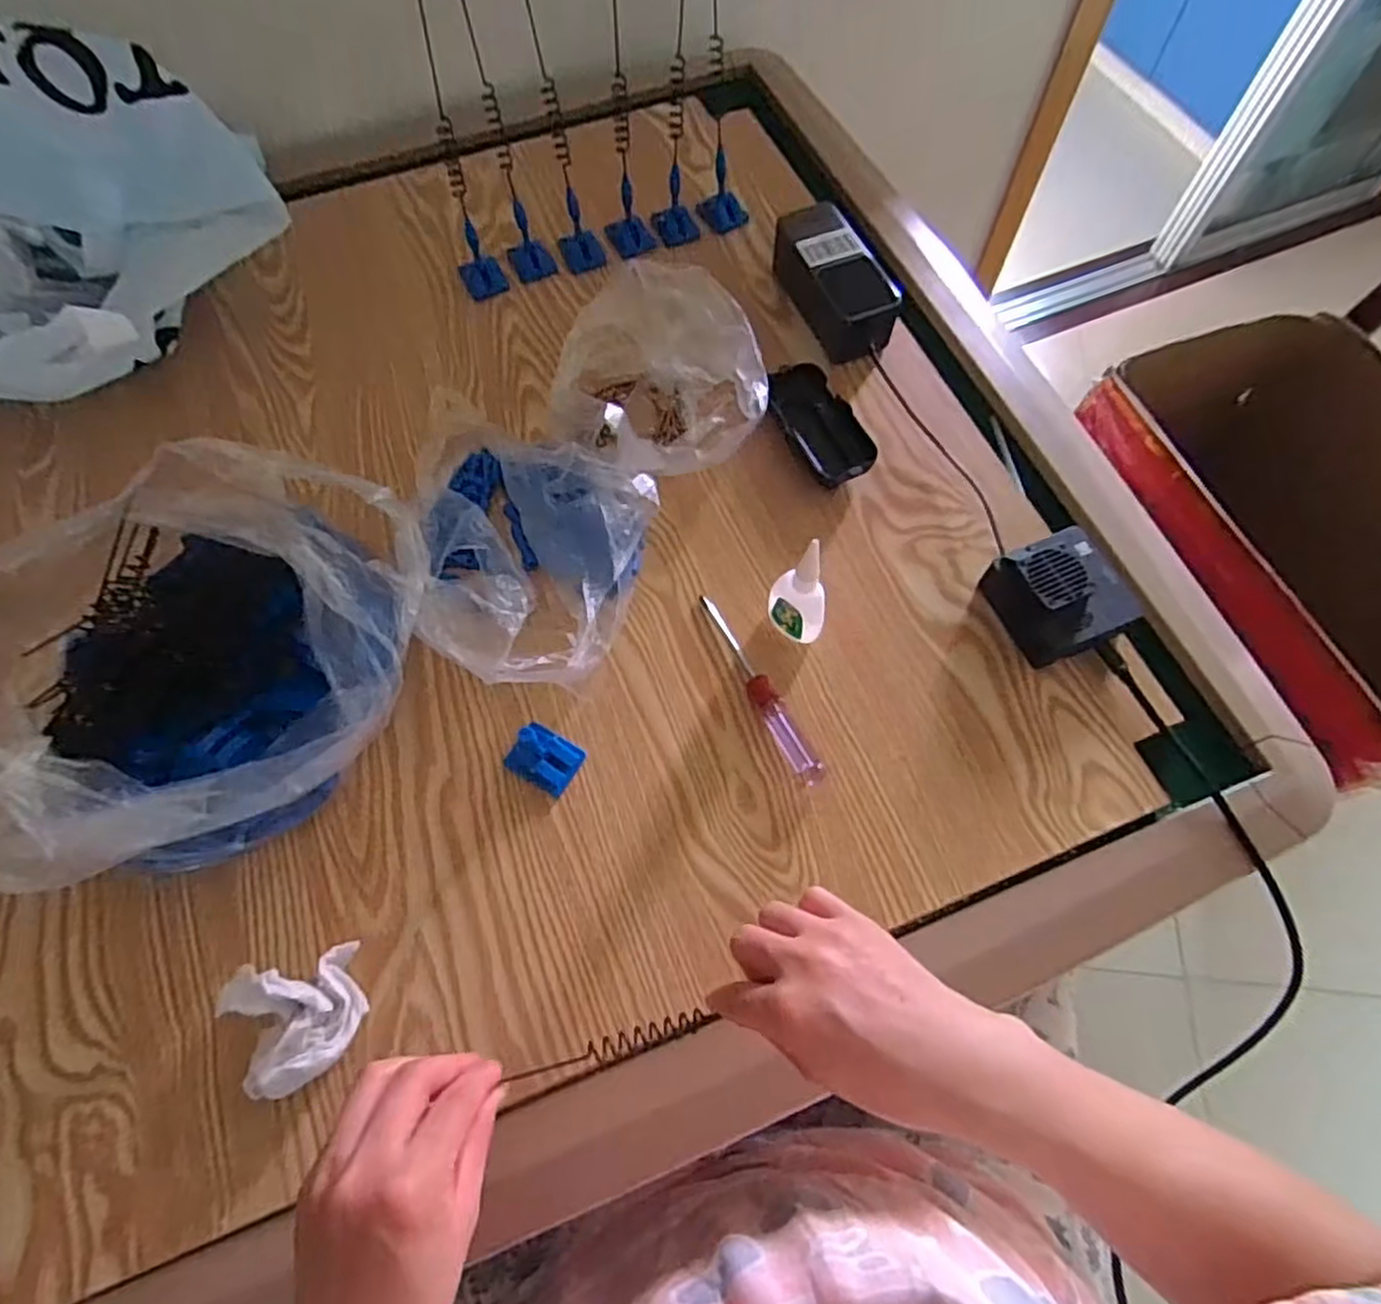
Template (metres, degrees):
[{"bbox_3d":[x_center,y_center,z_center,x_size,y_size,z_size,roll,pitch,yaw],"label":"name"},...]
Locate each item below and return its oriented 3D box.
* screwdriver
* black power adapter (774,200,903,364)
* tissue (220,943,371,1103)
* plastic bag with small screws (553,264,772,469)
[{"bbox_3d":[0.045,0.022,0.493,0.018,0.014,0.148,-27,68,-11],"label":"screwdriver"},{"bbox_3d":[0.124,-0.311,0.630,0.060,0.061,0.139,-24,67,-10],"label":"black power adapter"},{"bbox_3d":[-0.221,0.203,0.402,0.073,0.040,0.064,-19,67,-8],"label":"tissue"},{"bbox_3d":[-0.032,-0.213,0.567,0.158,0.073,0.167,-14,66,-6],"label":"plastic bag with small screws"}]

